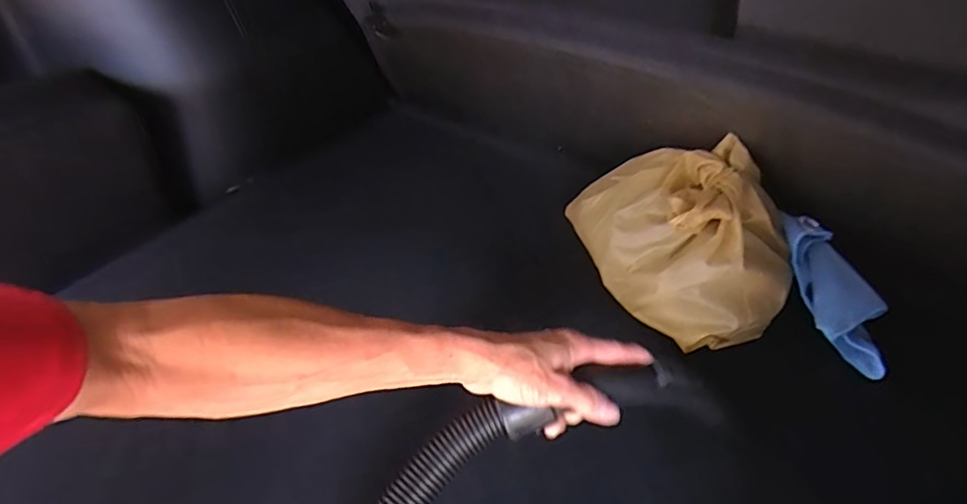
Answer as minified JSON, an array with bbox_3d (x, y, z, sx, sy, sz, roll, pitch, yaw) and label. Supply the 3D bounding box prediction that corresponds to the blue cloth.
[{"bbox_3d":[0.399,0.043,0.634,0.072,0.030,0.194,-7,60,0],"label":"blue cloth"}]

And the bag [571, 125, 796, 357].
[{"bbox_3d":[0.231,-0.038,0.672,0.191,0.132,0.282,-13,44,-11],"label":"bag"}]

